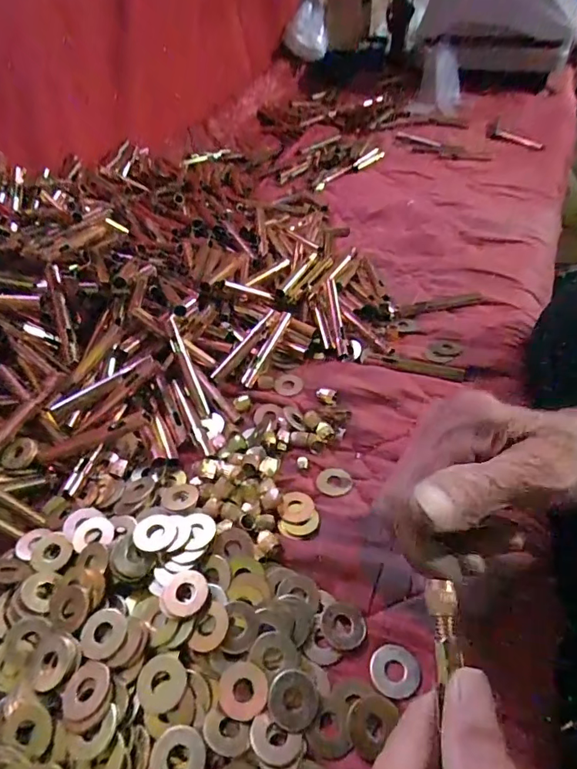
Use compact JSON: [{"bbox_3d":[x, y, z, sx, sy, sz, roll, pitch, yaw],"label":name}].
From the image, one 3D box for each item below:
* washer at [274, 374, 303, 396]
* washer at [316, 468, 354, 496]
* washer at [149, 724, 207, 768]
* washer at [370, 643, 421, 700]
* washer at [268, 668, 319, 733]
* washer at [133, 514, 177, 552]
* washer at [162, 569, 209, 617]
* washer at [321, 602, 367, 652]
[{"bbox_3d":[0.000,-0.001,0.393,0.023,0.004,0.025,1,47,-1],"label":"washer"},{"bbox_3d":[0.032,0.068,0.325,0.025,0.004,0.023,0,41,10],"label":"washer"},{"bbox_3d":[-0.051,0.173,0.213,0.024,0.006,0.024,-3,45,3],"label":"washer"},{"bbox_3d":[0.056,0.148,0.241,0.024,0.004,0.024,-3,45,3],"label":"washer"},{"bbox_3d":[0.003,0.156,0.230,0.024,0.005,0.025,-3,45,3],"label":"washer"},{"bbox_3d":[-0.079,0.088,0.276,0.024,0.005,0.025,-3,45,3],"label":"washer"},{"bbox_3d":[-0.057,0.114,0.255,0.024,0.005,0.026,-6,45,6],"label":"washer"},{"bbox_3d":[0.031,0.133,0.255,0.024,0.004,0.025,-3,45,3],"label":"washer"}]

